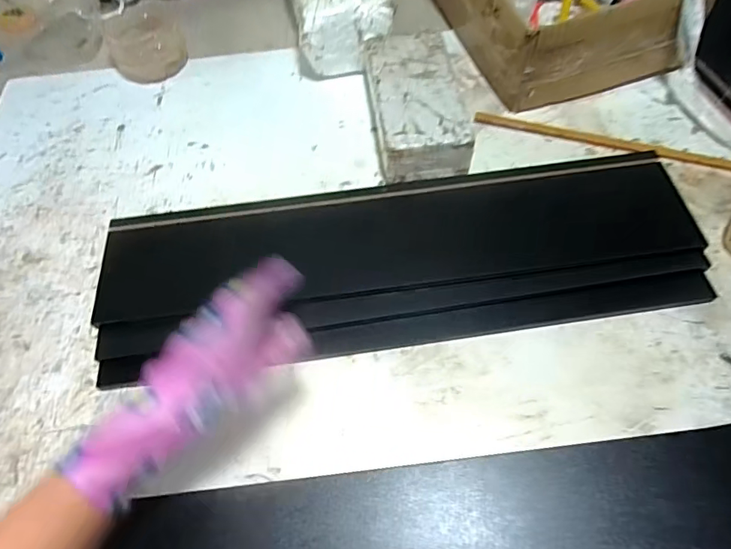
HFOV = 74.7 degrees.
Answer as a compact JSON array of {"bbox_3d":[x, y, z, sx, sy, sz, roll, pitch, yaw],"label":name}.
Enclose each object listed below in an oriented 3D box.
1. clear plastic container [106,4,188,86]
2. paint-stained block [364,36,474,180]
[{"bbox_3d":[-0.322,-0.333,0.697,0.097,0.070,0.091,19,63,15],"label":"clear plastic container"},{"bbox_3d":[0.063,-0.210,0.605,0.110,0.068,0.207,-7,60,0],"label":"paint-stained block"}]

